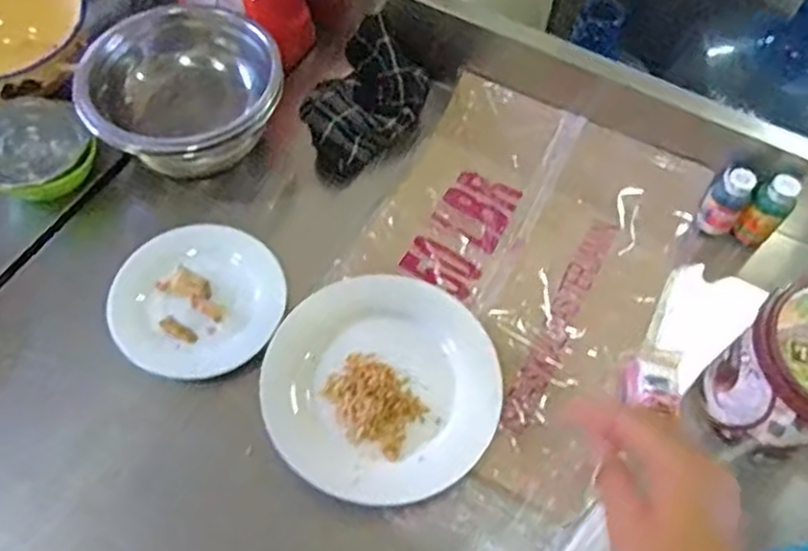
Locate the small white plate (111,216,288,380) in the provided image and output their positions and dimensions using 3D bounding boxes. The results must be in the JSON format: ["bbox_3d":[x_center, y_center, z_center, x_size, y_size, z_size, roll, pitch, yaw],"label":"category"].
[{"bbox_3d":[-0.186,0.017,0.631,0.150,0.021,0.143,1,59,-2],"label":"small white plate"}]

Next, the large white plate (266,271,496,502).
[{"bbox_3d":[-0.019,0.089,0.586,0.192,0.031,0.184,1,59,-2],"label":"large white plate"}]

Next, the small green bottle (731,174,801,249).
[{"bbox_3d":[0.342,-0.061,0.657,0.026,0.074,0.033,-38,68,-21],"label":"small green bottle"}]

